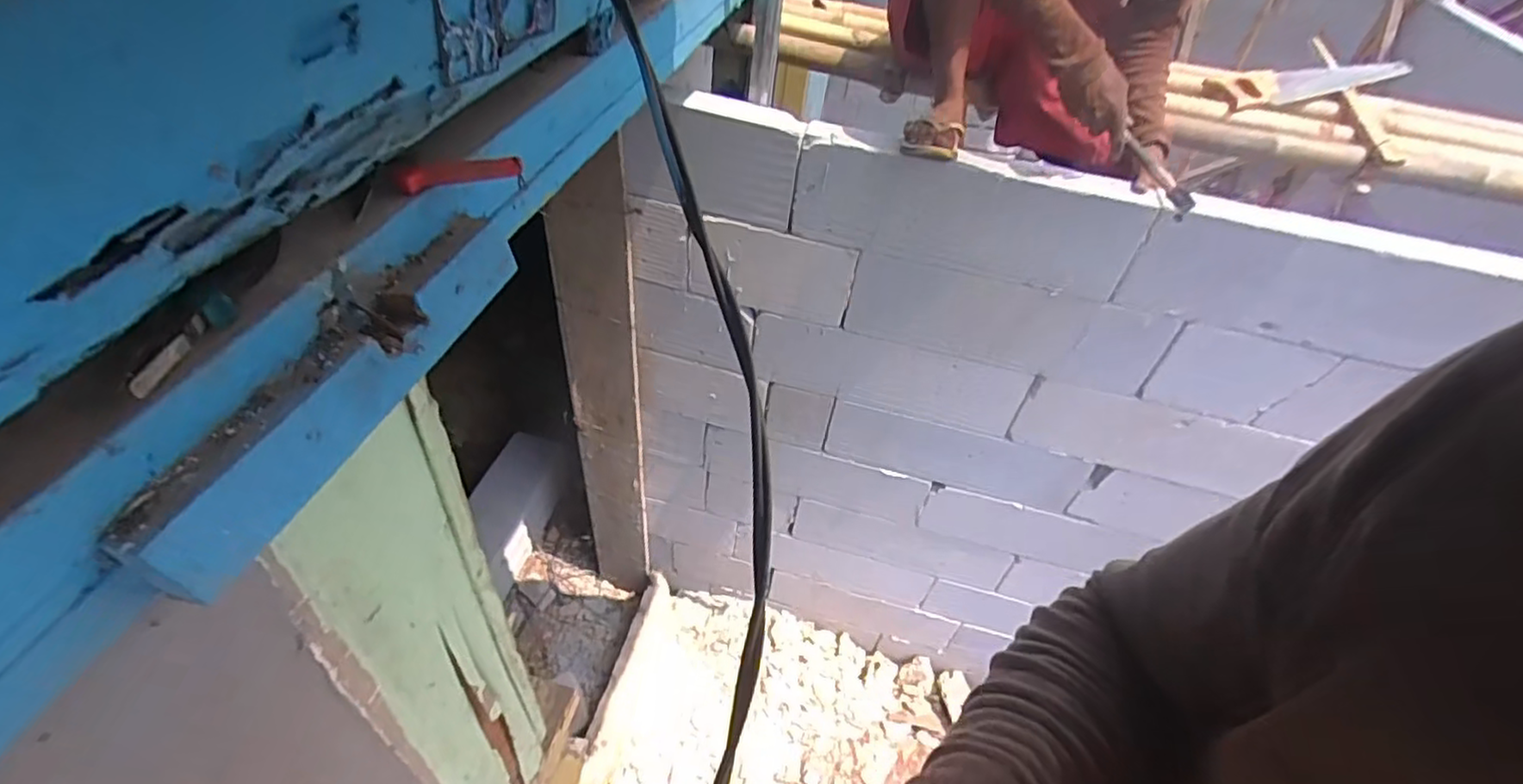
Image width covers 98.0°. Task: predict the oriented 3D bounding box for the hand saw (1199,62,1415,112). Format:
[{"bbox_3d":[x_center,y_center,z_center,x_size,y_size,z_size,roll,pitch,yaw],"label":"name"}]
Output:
[{"bbox_3d":[1.117,-0.638,1.354,0.435,0.027,0.106,-12,61,-7],"label":"hand saw"}]

